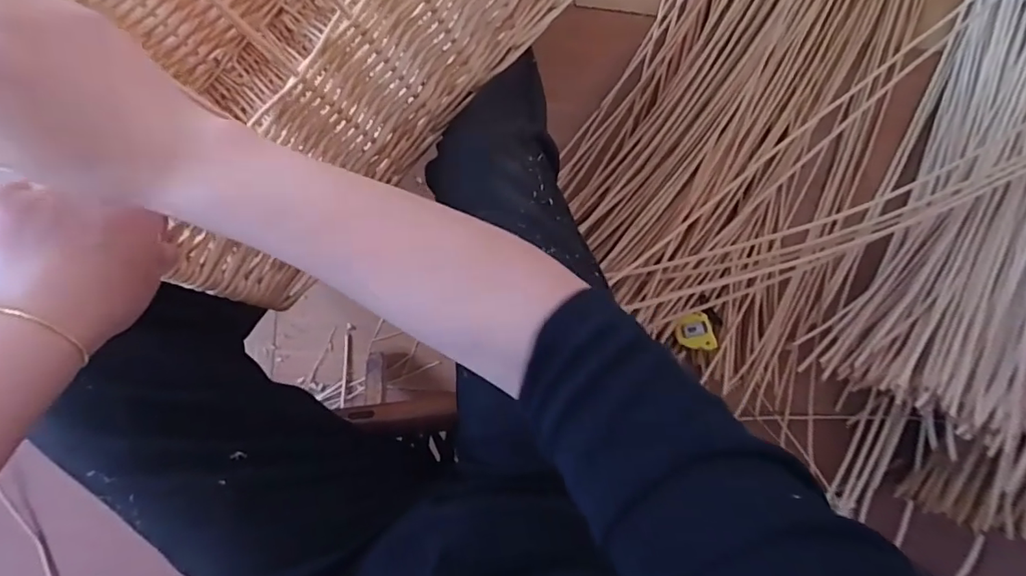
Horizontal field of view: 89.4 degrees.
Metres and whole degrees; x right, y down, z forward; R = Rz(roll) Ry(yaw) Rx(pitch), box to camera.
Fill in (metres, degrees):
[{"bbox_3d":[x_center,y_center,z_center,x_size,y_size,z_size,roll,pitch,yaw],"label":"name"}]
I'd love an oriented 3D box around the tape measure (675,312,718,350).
[{"bbox_3d":[0.269,0.068,0.765,0.053,0.026,0.055,-14,71,12],"label":"tape measure"}]

